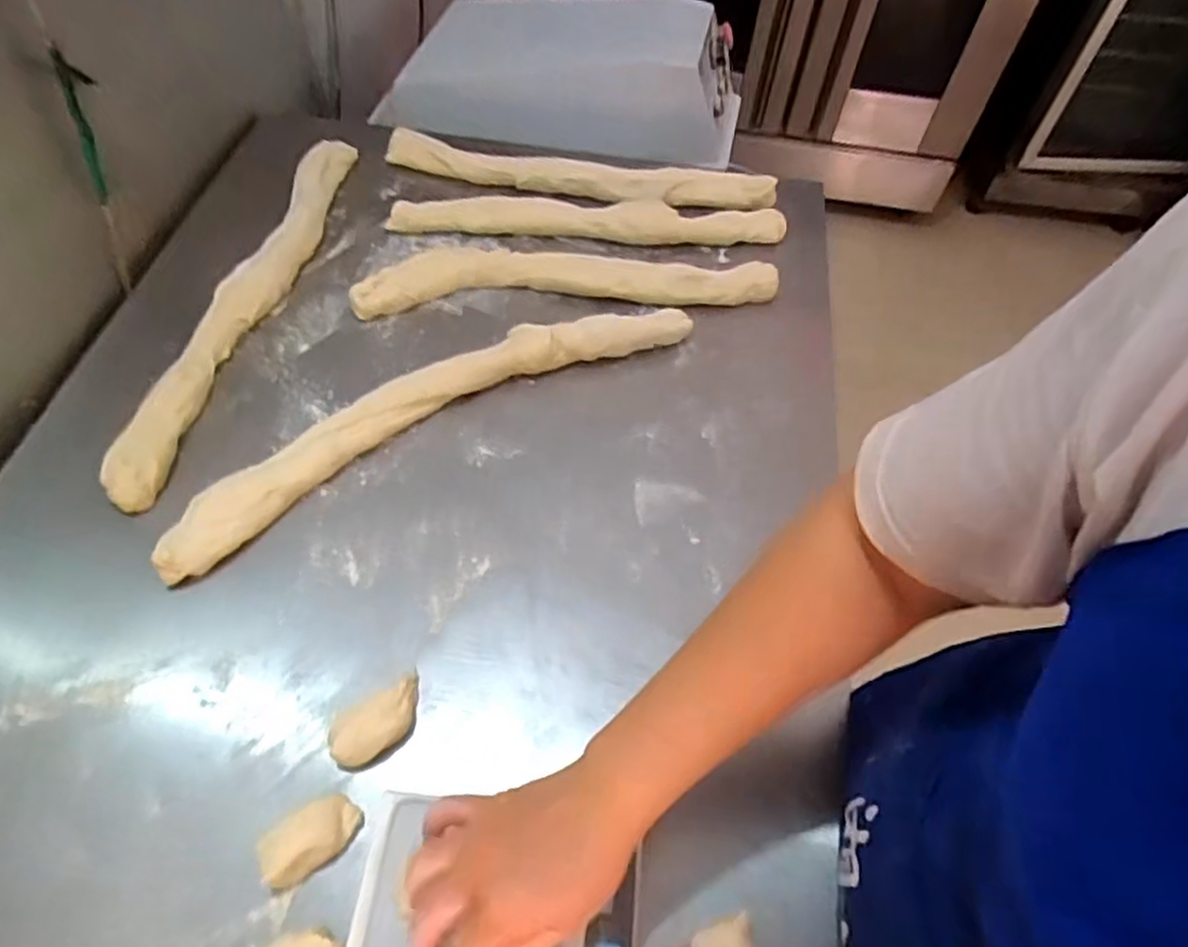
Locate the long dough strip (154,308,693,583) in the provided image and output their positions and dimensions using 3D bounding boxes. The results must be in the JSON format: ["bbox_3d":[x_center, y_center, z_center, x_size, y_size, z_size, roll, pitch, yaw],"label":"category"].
[{"bbox_3d":[-0.151,-0.067,0.722,0.561,0.036,0.093,-28,62,-20],"label":"long dough strip"}]

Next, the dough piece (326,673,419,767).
[{"bbox_3d":[-0.165,0.191,0.557,0.077,0.038,0.043,-32,63,-22],"label":"dough piece"}]

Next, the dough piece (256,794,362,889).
[{"bbox_3d":[-0.199,0.254,0.507,0.066,0.028,0.041,-30,63,-21],"label":"dough piece"}]

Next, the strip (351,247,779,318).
[{"bbox_3d":[-0.028,-0.223,0.829,0.480,0.030,0.082,-4,56,-6],"label":"strip"}]

